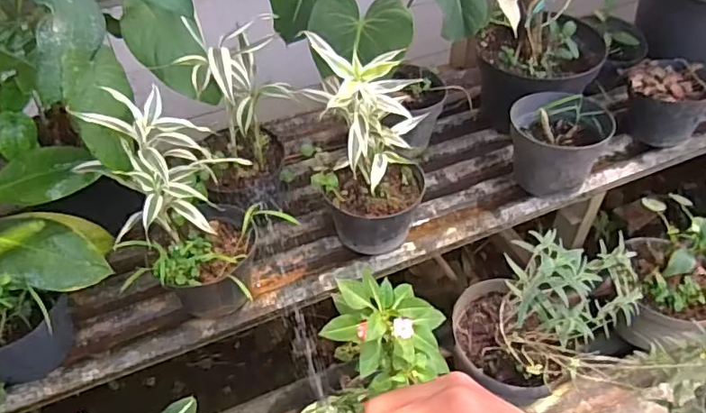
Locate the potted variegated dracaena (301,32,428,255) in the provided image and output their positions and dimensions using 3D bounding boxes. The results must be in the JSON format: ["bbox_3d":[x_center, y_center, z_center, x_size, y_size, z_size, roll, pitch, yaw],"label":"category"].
[{"bbox_3d":[0.027,-0.090,0.917,0.187,0.359,0.163,1,46,2],"label":"potted variegated dracaena"}]

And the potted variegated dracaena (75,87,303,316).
[{"bbox_3d":[-0.265,0.006,0.839,0.219,0.357,0.184,23,51,23],"label":"potted variegated dracaena"}]

